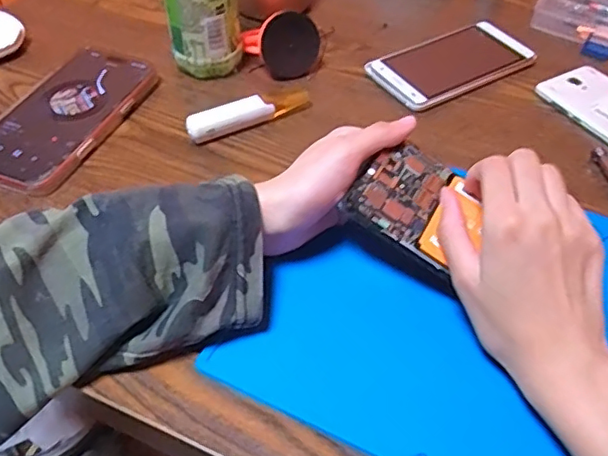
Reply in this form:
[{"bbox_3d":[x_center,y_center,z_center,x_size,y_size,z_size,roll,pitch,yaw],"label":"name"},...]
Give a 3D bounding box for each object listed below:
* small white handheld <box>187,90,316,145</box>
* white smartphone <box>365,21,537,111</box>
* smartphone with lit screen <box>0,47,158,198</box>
[{"bbox_3d":[-0.044,-0.094,0.464,0.106,0.019,0.015,-24,53,-21],"label":"small white handheld"},{"bbox_3d":[0.136,-0.153,0.530,0.148,0.010,0.079,-26,54,-22],"label":"white smartphone"},{"bbox_3d":[-0.191,-0.090,0.462,0.080,0.016,0.163,16,50,13],"label":"smartphone with lit screen"}]

